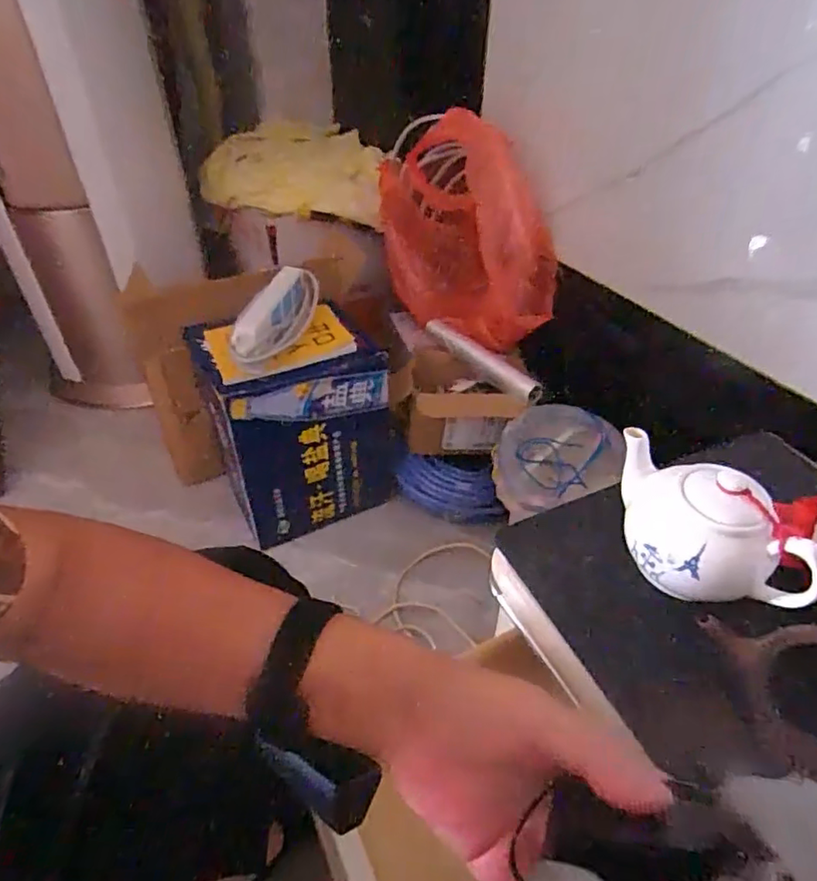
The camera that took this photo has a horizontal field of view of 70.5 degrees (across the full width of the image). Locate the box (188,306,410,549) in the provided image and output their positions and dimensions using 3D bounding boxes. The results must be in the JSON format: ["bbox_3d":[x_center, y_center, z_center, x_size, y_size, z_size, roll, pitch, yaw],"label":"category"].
[{"bbox_3d":[-0.185,-0.042,0.967,0.256,0.304,0.216,-16,44,-18],"label":"box"}]

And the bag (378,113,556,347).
[{"bbox_3d":[0.105,-0.373,1.036,0.124,0.322,0.395,-25,47,-26],"label":"bag"}]

